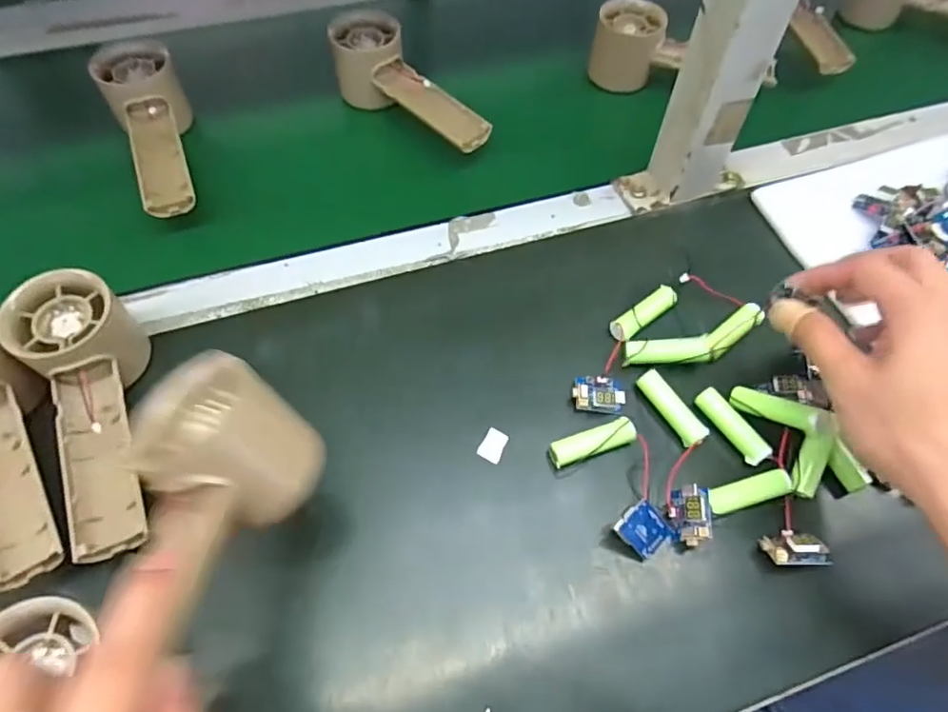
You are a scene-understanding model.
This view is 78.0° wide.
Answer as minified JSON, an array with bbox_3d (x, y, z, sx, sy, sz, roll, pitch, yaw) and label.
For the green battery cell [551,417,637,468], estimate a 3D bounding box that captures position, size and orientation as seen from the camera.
[{"bbox_3d":[0.068,0.051,0.337,0.051,0.015,0.015,-18,62,-11],"label":"green battery cell"}]

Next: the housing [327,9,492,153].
[{"bbox_3d":[-0.055,-0.215,0.470,0.057,0.053,0.157,-39,67,-20],"label":"housing"}]

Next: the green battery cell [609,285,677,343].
[{"bbox_3d":[0.110,-0.027,0.382,0.054,0.013,0.015,-34,66,-18],"label":"green battery cell"}]

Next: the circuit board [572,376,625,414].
[{"bbox_3d":[0.076,0.024,0.355,0.031,0.011,0.022,9,60,5],"label":"circuit board"}]

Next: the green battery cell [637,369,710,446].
[{"bbox_3d":[0.119,0.030,0.351,0.015,0.015,0.050,-30,64,-16],"label":"green battery cell"}]

